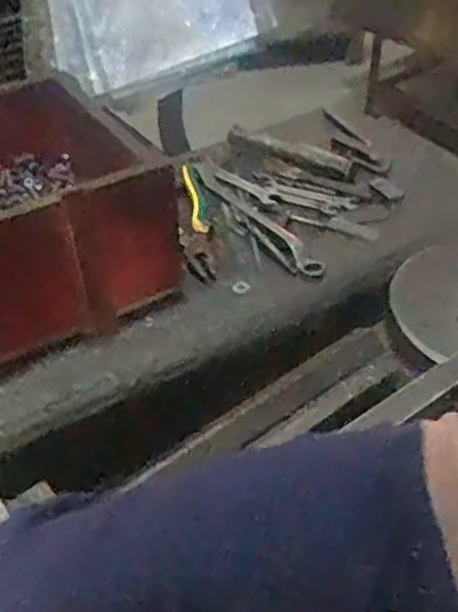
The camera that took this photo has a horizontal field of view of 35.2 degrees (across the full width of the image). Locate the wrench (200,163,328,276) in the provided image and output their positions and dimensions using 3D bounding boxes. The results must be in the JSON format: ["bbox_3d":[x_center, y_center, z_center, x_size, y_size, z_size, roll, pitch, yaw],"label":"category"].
[{"bbox_3d":[0.029,-0.110,0.849,0.027,0.015,0.252,-25,48,-21],"label":"wrench"}]

